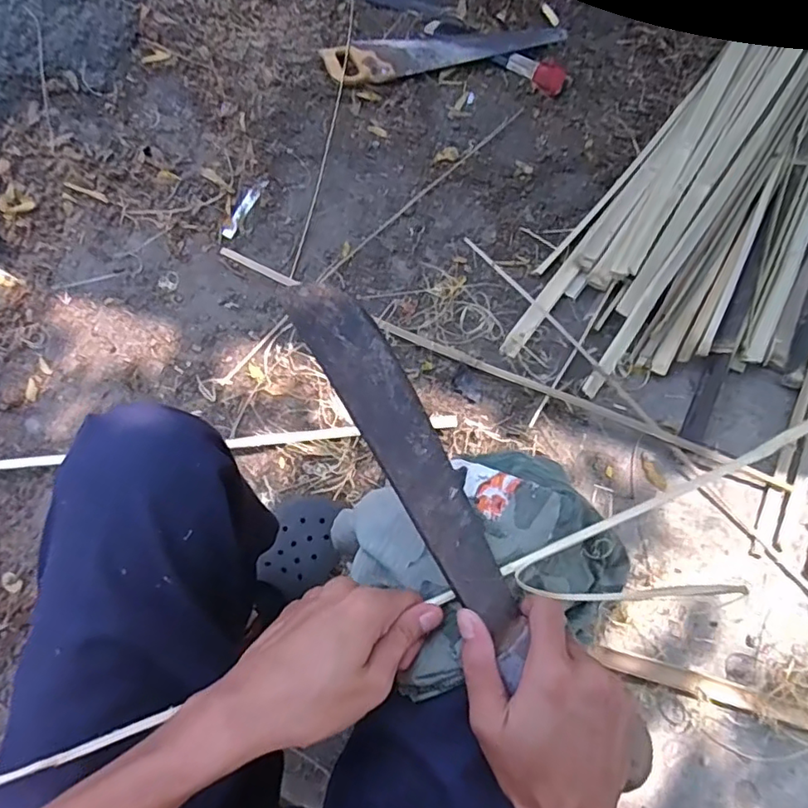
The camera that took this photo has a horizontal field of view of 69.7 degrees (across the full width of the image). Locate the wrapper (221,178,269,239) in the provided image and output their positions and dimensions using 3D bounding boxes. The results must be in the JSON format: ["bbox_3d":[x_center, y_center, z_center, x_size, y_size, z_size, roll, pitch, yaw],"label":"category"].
[{"bbox_3d":[-0.304,-0.378,1.115,0.026,0.004,0.150,24,70,6],"label":"wrapper"}]

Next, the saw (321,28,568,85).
[{"bbox_3d":[0.086,-0.766,1.251,0.507,0.034,0.107,-11,70,-7],"label":"saw"}]

